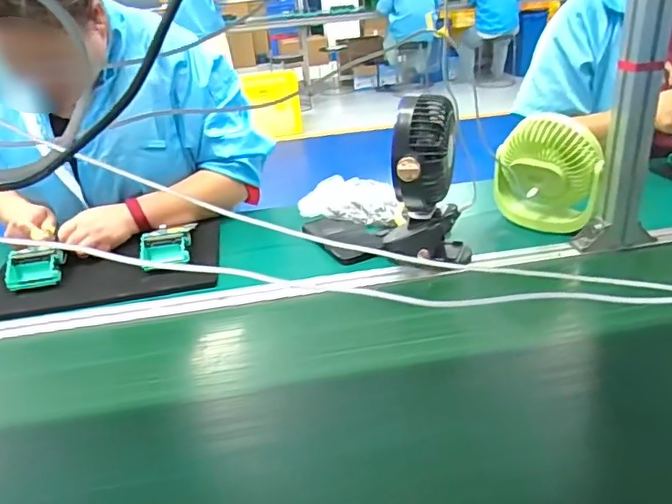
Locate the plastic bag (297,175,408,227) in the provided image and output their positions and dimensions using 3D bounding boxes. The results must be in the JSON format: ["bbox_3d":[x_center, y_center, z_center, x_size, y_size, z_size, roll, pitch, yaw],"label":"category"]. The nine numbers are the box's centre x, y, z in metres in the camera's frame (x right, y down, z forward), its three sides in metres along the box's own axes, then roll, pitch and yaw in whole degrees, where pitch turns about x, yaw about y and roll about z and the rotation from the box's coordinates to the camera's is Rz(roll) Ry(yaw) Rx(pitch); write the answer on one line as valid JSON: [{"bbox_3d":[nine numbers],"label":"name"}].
[{"bbox_3d":[0.028,-0.090,0.977,0.184,0.049,0.100,3,28,17],"label":"plastic bag"}]

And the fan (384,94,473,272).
[{"bbox_3d":[0.124,-0.086,0.766,0.116,0.228,0.126,-1,27,9],"label":"fan"}]

